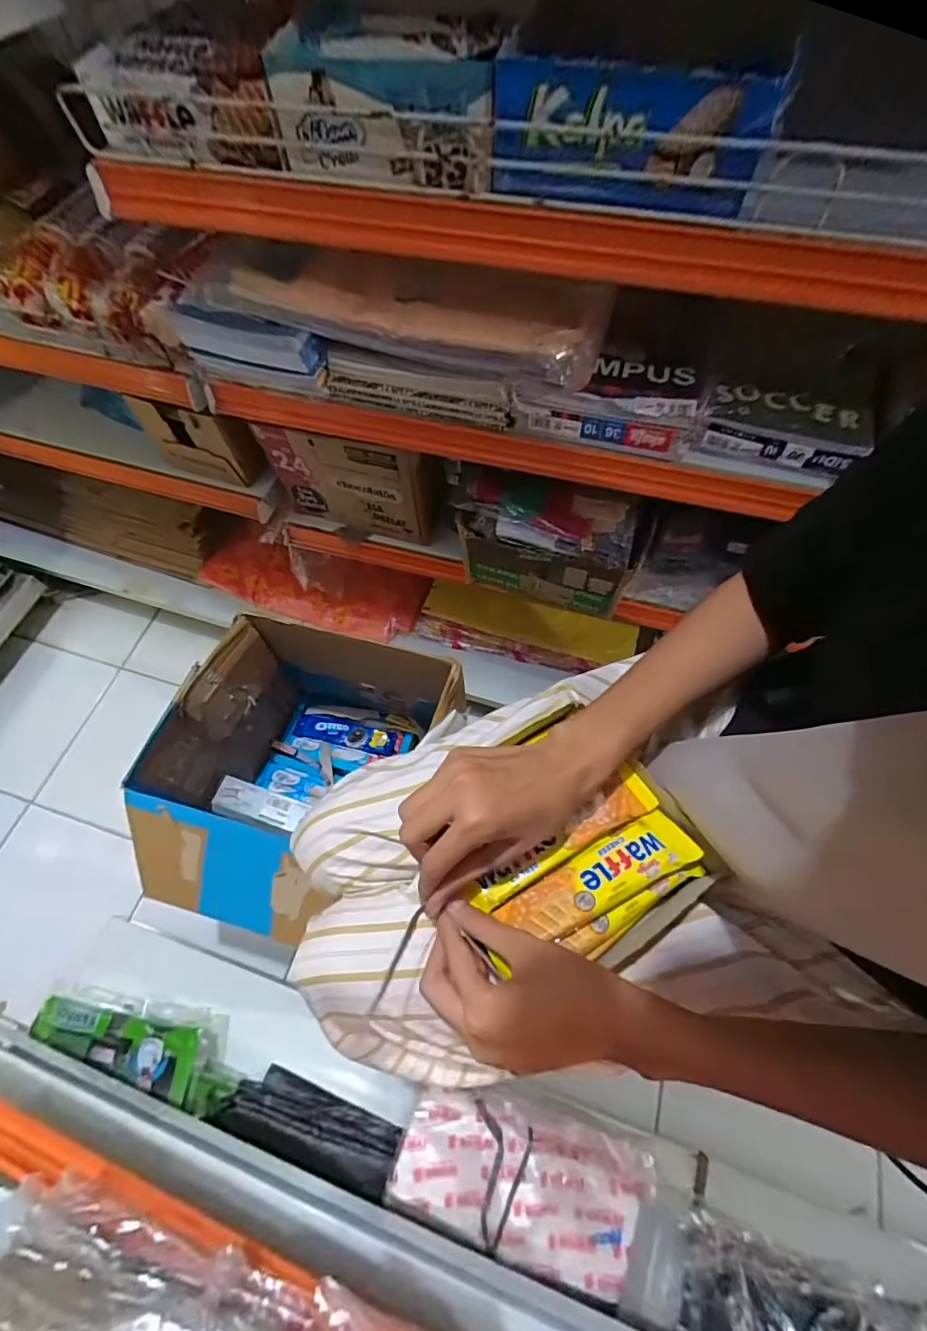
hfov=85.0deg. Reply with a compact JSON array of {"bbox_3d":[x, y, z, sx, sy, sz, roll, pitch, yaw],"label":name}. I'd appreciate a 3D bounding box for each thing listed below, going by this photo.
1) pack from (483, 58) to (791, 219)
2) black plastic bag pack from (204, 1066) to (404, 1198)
[{"bbox_3d":[0.105,-0.344,0.328,0.170,0.061,0.033,13,65,8],"label":"pack"},{"bbox_3d":[-0.186,0.561,0.620,0.212,0.107,0.014,16,89,3],"label":"black plastic bag pack"}]

